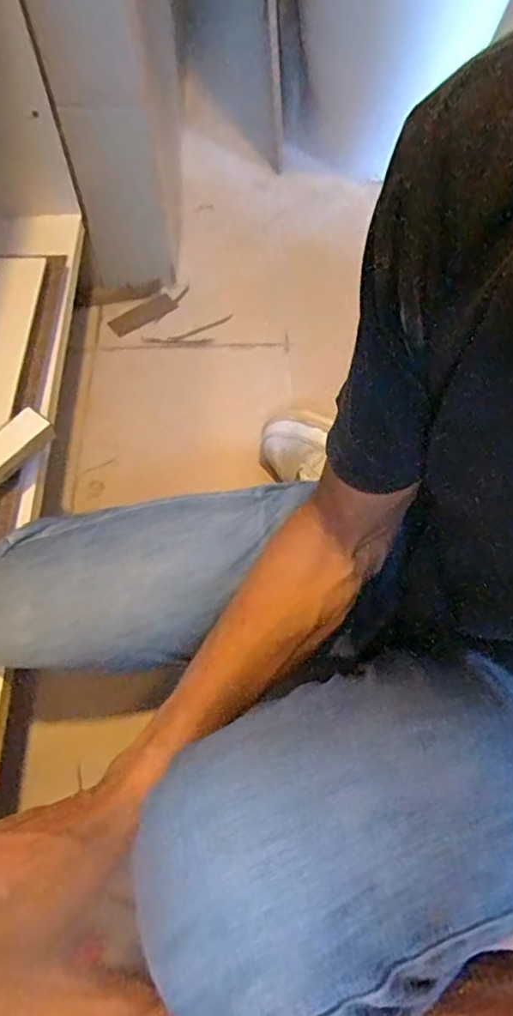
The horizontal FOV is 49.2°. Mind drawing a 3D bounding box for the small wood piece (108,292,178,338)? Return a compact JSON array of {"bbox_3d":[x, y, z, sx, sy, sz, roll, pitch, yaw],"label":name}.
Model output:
[{"bbox_3d":[-0.186,-0.320,0.924,0.119,0.004,0.041,-36,68,-18],"label":"small wood piece"}]

